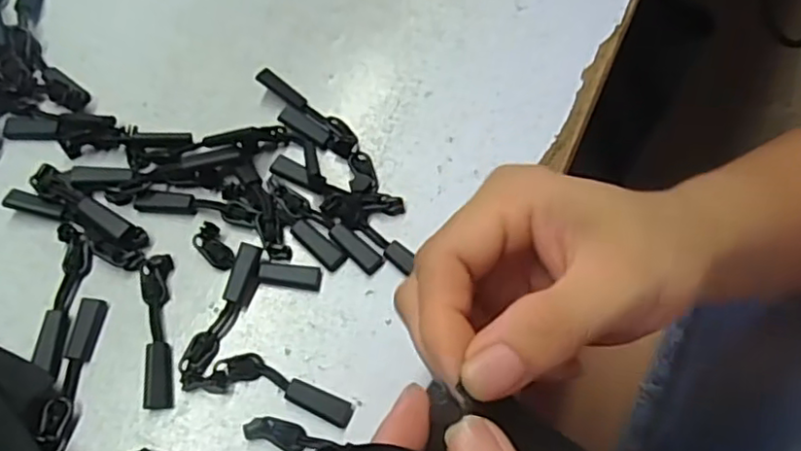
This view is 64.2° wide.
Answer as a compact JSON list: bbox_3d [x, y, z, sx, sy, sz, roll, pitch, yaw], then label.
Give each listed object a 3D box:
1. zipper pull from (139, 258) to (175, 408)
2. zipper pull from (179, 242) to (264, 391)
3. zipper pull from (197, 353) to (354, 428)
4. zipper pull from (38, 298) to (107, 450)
[{"bbox_3d":[-0.093,0.040,0.243,0.011,0.005,0.059,-8,68,-5],"label":"zipper pull"},{"bbox_3d":[-0.068,0.034,0.244,0.013,0.009,0.057,20,68,6],"label":"zipper pull"},{"bbox_3d":[-0.045,0.059,0.236,0.056,0.005,0.016,14,67,4],"label":"zipper pull"},{"bbox_3d":[-0.122,0.053,0.236,0.009,0.006,0.055,5,67,0],"label":"zipper pull"}]

